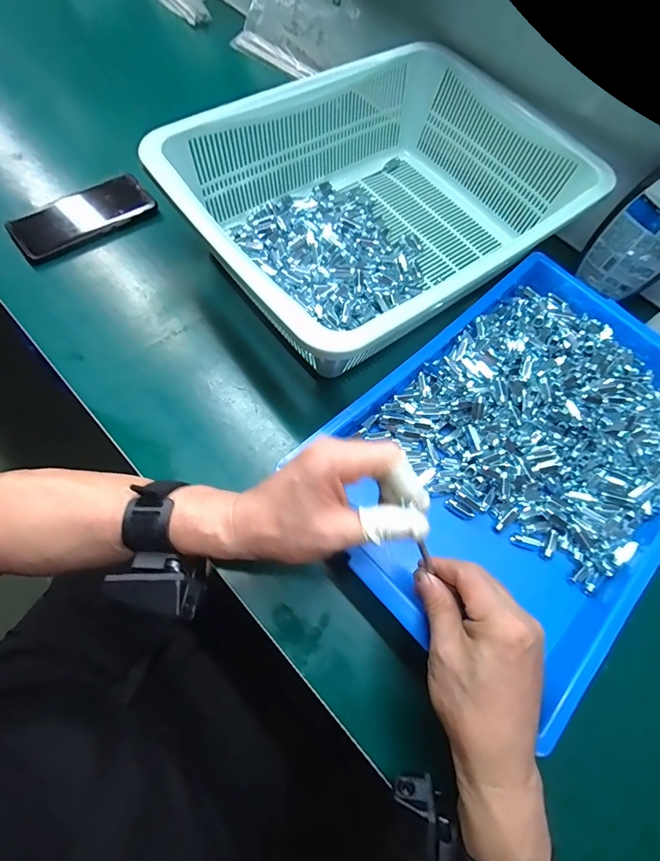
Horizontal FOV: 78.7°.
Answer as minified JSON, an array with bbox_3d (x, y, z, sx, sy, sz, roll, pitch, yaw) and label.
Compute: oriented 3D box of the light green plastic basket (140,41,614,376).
[{"bbox_3d":[0.068,-0.268,0.465,0.434,0.098,0.318,-35,74,-18],"label":"light green plastic basket"}]

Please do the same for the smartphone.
[{"bbox_3d":[-0.306,-0.266,0.497,0.164,0.012,0.078,-34,74,-18],"label":"smartphone"}]

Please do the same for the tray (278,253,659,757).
[{"bbox_3d":[0.209,0.008,0.407,0.420,0.051,0.297,-40,76,-20],"label":"tray"}]

